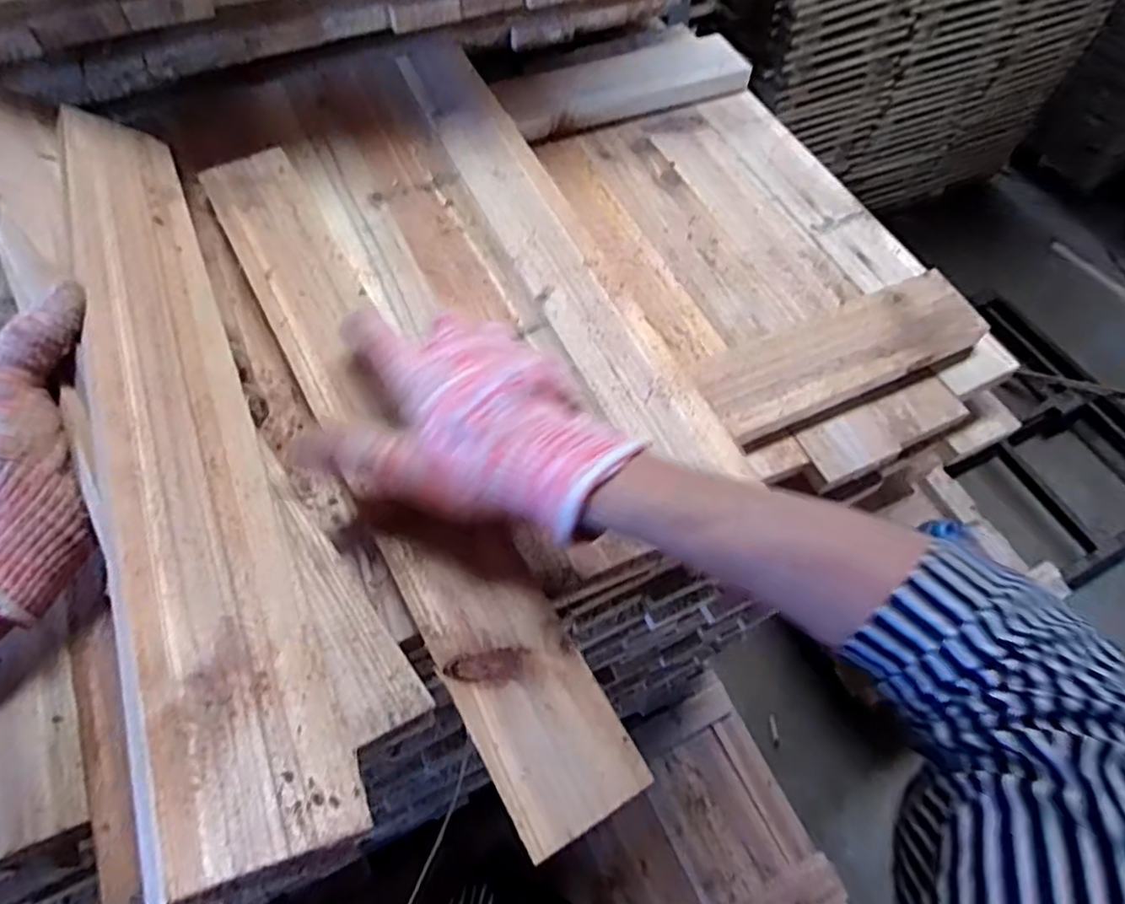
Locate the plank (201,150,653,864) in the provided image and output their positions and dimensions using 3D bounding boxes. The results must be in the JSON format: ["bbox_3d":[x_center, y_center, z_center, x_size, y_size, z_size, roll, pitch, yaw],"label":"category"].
[{"bbox_3d":[-0.106,-0.018,0.385,0.066,0.024,0.470,-28,66,-16],"label":"plank"}]

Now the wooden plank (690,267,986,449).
[{"bbox_3d":[0.193,-0.070,0.466,0.217,0.017,0.070,-22,64,-13],"label":"wooden plank"}]

